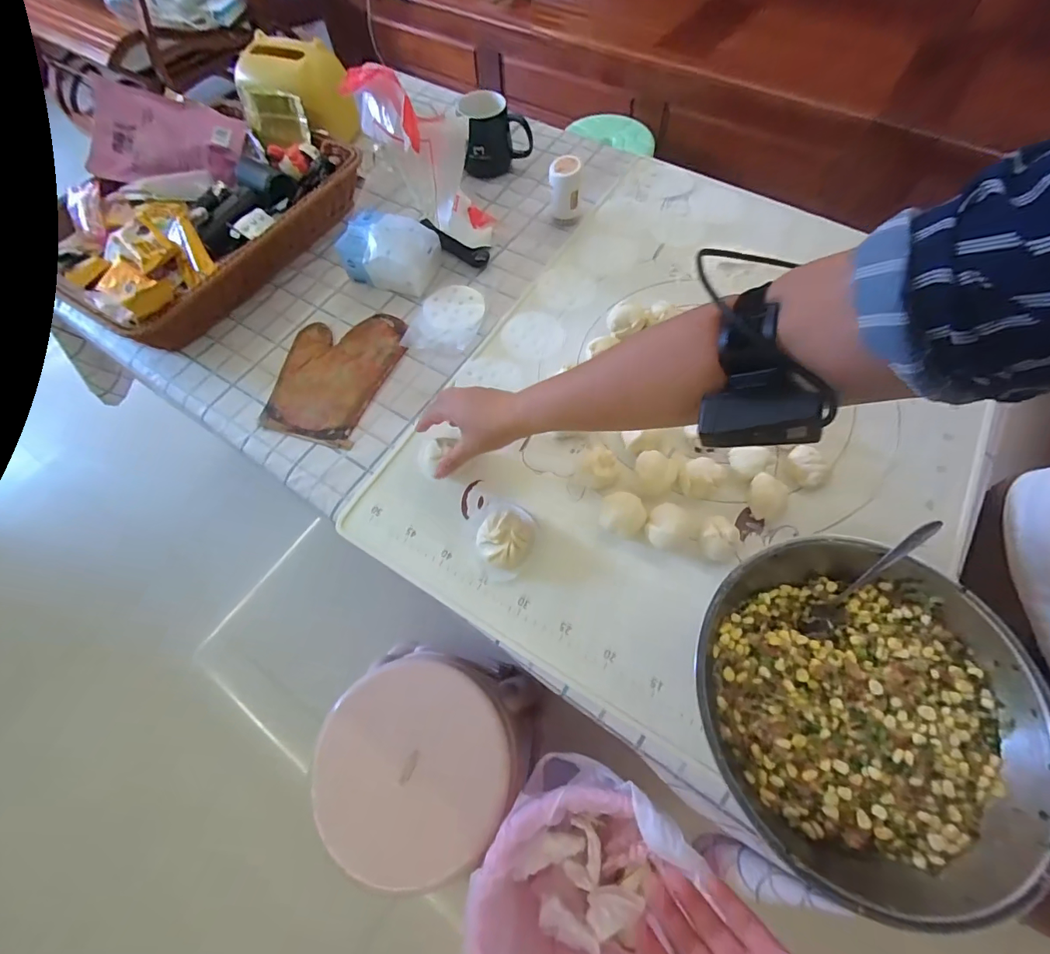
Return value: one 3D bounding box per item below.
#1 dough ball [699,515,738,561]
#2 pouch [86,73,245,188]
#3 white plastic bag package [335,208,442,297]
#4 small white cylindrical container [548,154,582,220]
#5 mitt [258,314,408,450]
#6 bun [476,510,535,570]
[{"bbox_3d":[0.203,0.063,0.477,0.033,0.026,0.044,9,65,7],"label":"dough ball"},{"bbox_3d":[-0.556,-0.530,0.708,0.215,0.061,0.153,0,89,-19],"label":"pouch"},{"bbox_3d":[-0.196,-0.327,0.656,0.132,0.070,0.088,14,66,9],"label":"white plastic bag package"},{"bbox_3d":[0.062,-0.434,0.688,0.050,0.083,0.054,1,65,3],"label":"small white cylindrical container"},{"bbox_3d":[-0.254,-0.144,0.605,0.142,0.016,0.207,14,66,9],"label":"mitt"},{"bbox_3d":[-0.021,0.065,0.485,0.059,0.034,0.060,-1,65,2],"label":"bun"}]

